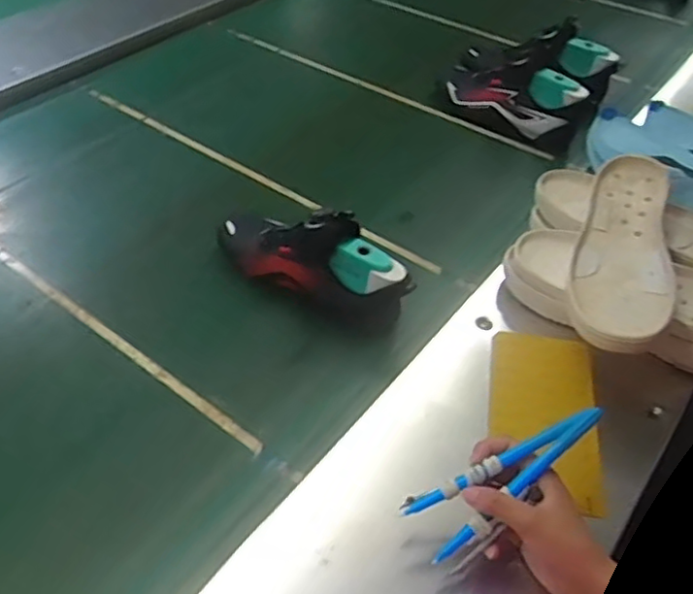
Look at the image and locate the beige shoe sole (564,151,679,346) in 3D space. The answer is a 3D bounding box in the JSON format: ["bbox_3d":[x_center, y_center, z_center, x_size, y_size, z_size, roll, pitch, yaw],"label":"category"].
[{"bbox_3d":[0.284,-0.050,0.660,0.096,0.048,0.256,13,47,12],"label":"beige shoe sole"}]

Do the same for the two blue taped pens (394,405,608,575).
[{"bbox_3d":[0.124,0.135,0.494,0.164,0.025,0.060,-35,55,-6],"label":"two blue taped pens"}]

